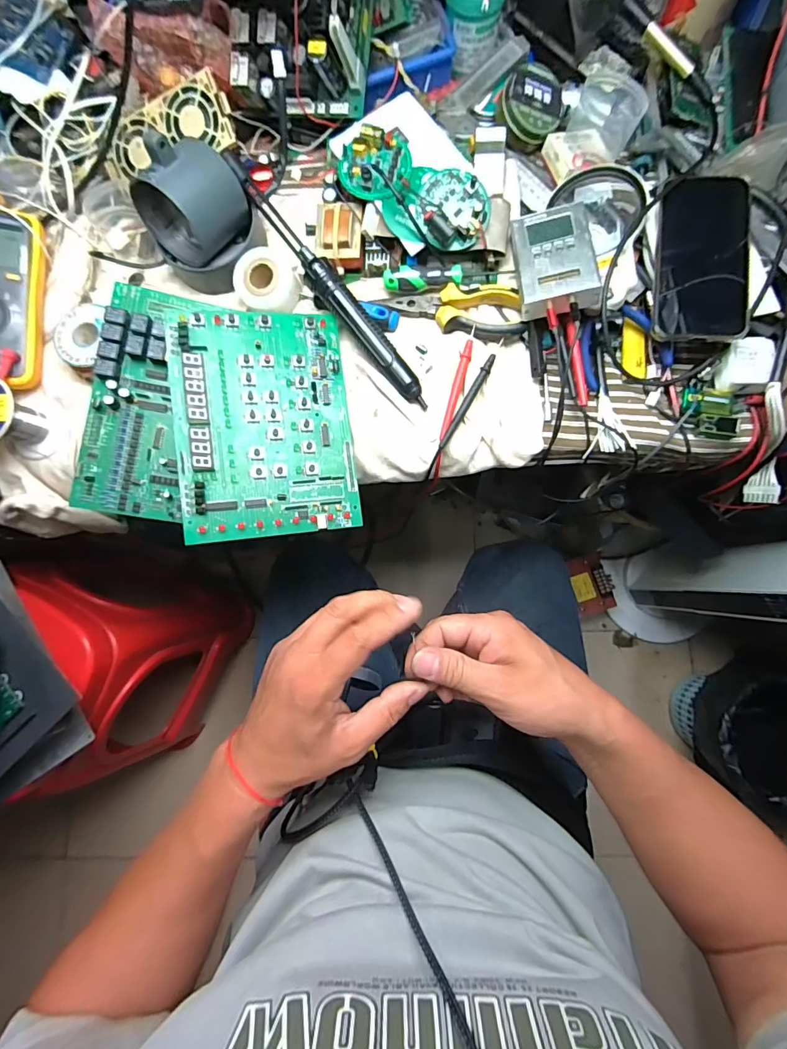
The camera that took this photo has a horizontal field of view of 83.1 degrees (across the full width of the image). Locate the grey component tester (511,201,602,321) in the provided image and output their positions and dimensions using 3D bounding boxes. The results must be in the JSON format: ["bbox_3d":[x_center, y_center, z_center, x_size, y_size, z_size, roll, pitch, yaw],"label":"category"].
[{"bbox_3d":[0.153,-0.253,0.426,0.068,0.022,0.106,-6,74,15],"label":"grey component tester"}]

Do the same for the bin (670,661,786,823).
[{"bbox_3d":[0.758,0.423,0.936,0.297,0.266,0.250,2,83,2],"label":"bin"}]

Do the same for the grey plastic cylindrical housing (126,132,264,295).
[{"bbox_3d":[-0.190,-0.307,0.437,0.105,0.109,0.080,-39,83,-3],"label":"grey plastic cylindrical housing"}]

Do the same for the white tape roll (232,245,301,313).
[{"bbox_3d":[-0.131,-0.252,0.460,0.062,0.031,0.054,-3,82,1],"label":"white tape roll"}]

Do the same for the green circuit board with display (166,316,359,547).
[{"bbox_3d":[-0.119,-0.097,0.421,0.159,0.009,0.212,-6,86,-17],"label":"green circuit board with display"}]

